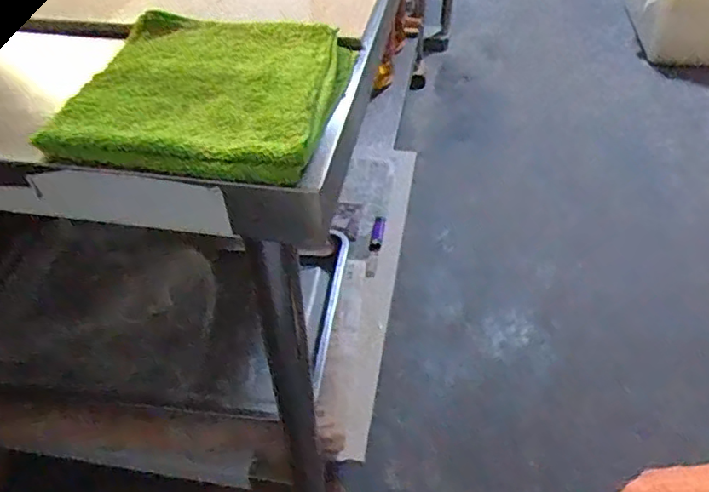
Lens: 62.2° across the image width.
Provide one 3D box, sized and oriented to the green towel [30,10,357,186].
[{"bbox_3d":[-0.116,-0.129,0.478,0.197,0.016,0.209,8,44,10],"label":"green towel"}]

